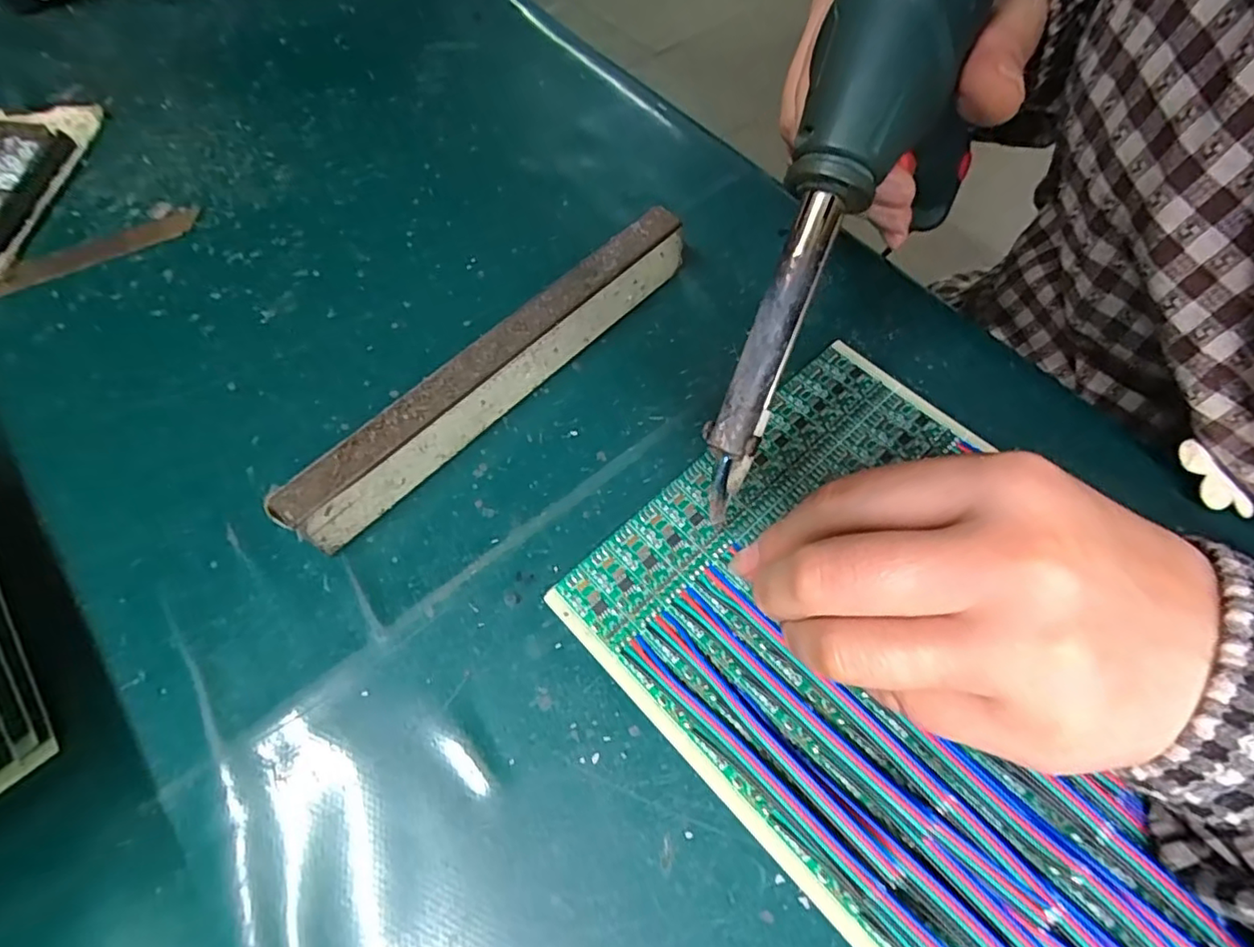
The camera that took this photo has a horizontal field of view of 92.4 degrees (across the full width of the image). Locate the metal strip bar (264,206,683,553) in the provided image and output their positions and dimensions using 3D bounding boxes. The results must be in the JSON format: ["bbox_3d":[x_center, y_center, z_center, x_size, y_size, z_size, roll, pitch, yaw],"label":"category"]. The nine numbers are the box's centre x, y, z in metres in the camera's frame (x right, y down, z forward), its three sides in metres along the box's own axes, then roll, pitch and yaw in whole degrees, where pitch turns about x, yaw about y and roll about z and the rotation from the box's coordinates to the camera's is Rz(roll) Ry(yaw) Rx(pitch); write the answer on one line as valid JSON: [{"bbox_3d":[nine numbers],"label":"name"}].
[{"bbox_3d":[-0.049,-0.043,0.245,0.017,0.030,0.192,39,69,19],"label":"metal strip bar"}]

